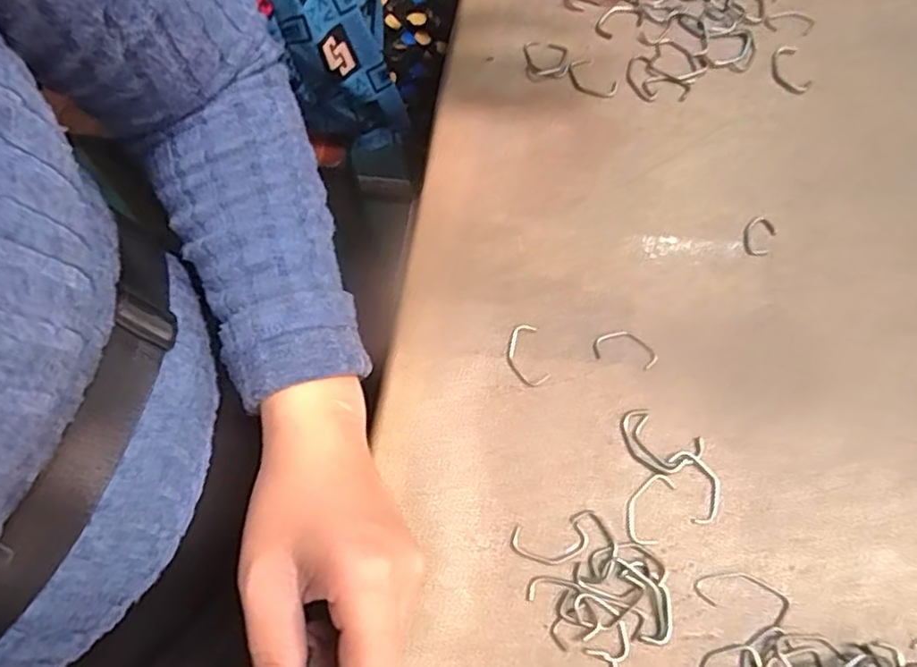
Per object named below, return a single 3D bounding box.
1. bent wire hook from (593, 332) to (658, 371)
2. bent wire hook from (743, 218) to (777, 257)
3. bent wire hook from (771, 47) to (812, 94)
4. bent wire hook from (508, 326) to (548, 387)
[{"bbox_3d":[0.084,0.007,0.320,0.032,0.004,0.017,13,71,6],"label":"bent wire hook"},{"bbox_3d":[0.159,-0.052,0.340,0.016,0.004,0.024,26,72,11],"label":"bent wire hook"},{"bbox_3d":[0.191,-0.153,0.372,0.020,0.004,0.031,-17,70,-5],"label":"bent wire hook"},{"bbox_3d":[0.033,0.011,0.320,0.018,0.004,0.032,-9,70,-2],"label":"bent wire hook"}]

